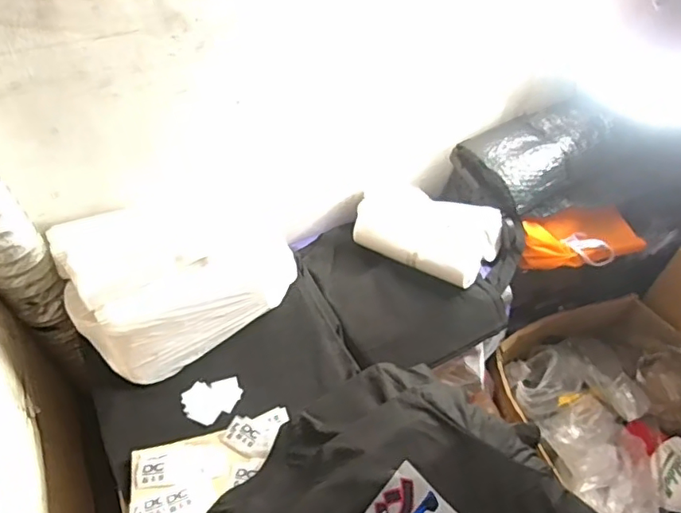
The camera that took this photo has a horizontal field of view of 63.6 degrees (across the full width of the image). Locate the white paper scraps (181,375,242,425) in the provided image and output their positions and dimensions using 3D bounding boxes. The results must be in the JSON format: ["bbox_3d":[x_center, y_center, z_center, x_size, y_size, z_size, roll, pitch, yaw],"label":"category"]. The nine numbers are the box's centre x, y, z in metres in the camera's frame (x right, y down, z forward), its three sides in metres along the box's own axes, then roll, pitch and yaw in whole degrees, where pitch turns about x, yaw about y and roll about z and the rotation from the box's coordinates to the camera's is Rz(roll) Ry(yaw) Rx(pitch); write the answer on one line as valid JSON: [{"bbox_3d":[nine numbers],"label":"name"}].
[{"bbox_3d":[-0.199,0.222,0.860,0.088,0.004,0.072,-19,53,-16],"label":"white paper scraps"}]

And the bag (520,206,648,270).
[{"bbox_3d":[0.512,-0.041,1.164,0.283,0.078,0.102,-7,51,-7],"label":"bag"}]

